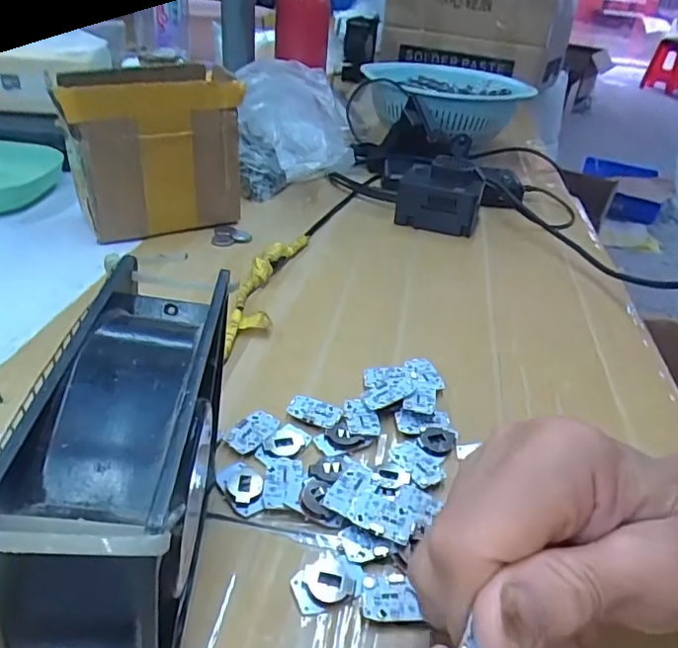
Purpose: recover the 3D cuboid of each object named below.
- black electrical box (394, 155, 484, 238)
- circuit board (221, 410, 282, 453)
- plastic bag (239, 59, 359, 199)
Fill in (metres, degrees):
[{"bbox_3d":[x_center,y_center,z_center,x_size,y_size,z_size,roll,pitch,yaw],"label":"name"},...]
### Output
[{"bbox_3d":[0.103,-0.128,0.549,0.079,0.061,0.061,18,35,16],"label":"black electrical box"},{"bbox_3d":[-0.045,0.056,0.292,0.019,0.004,0.027,25,38,26],"label":"circuit board"},{"bbox_3d":[-0.047,-0.191,0.561,0.104,0.125,0.087,-4,35,-16],"label":"plastic bag"}]

